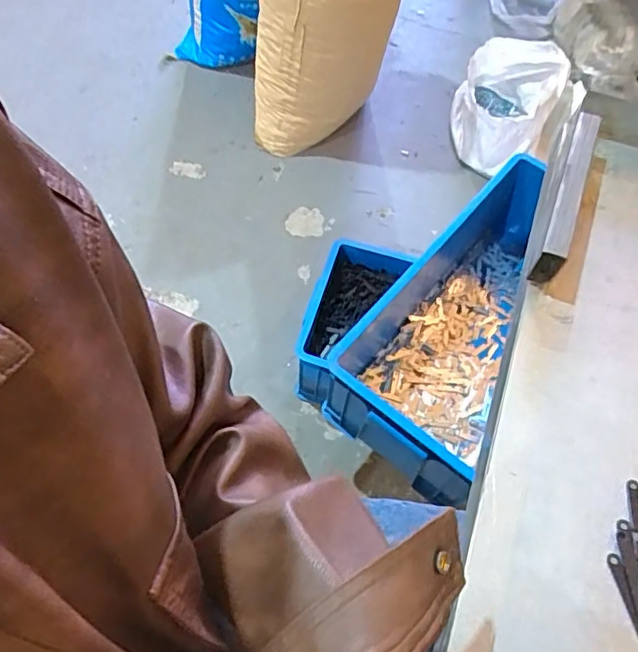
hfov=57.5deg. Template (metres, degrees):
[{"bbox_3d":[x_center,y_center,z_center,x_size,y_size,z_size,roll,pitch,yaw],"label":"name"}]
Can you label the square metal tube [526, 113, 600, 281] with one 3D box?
[{"bbox_3d":[0.209,-0.112,0.491,0.020,0.041,0.171,21,62,8],"label":"square metal tube"}]

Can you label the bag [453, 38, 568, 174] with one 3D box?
[{"bbox_3d":[0.513,-0.623,1.658,0.278,0.216,0.386,27,63,12],"label":"bag"}]

